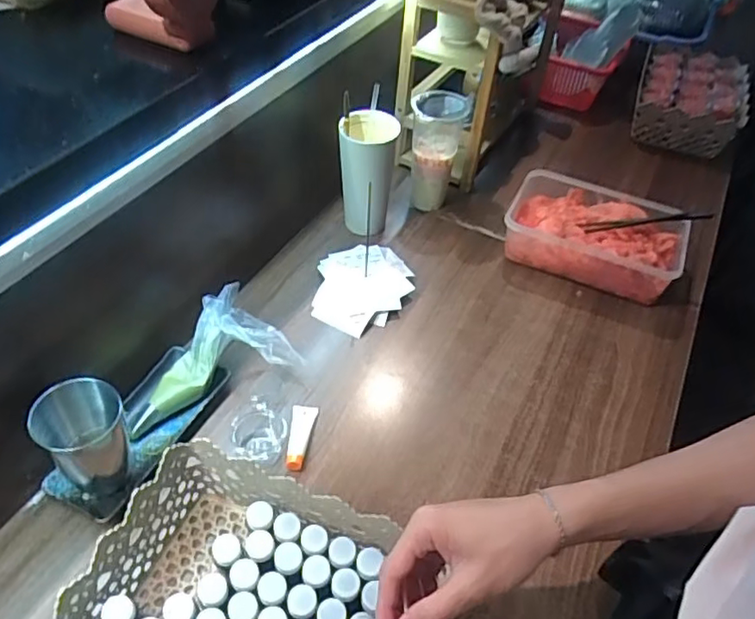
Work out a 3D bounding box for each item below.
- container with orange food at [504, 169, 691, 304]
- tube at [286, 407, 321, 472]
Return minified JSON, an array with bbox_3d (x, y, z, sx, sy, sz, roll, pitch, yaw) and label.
[{"bbox_3d":[0.321,-0.111,0.894,0.252,0.077,0.174,25,51,17],"label":"container with orange food"},{"bbox_3d":[-0.089,0.143,0.679,0.028,0.017,0.086,9,48,2],"label":"tube"}]

